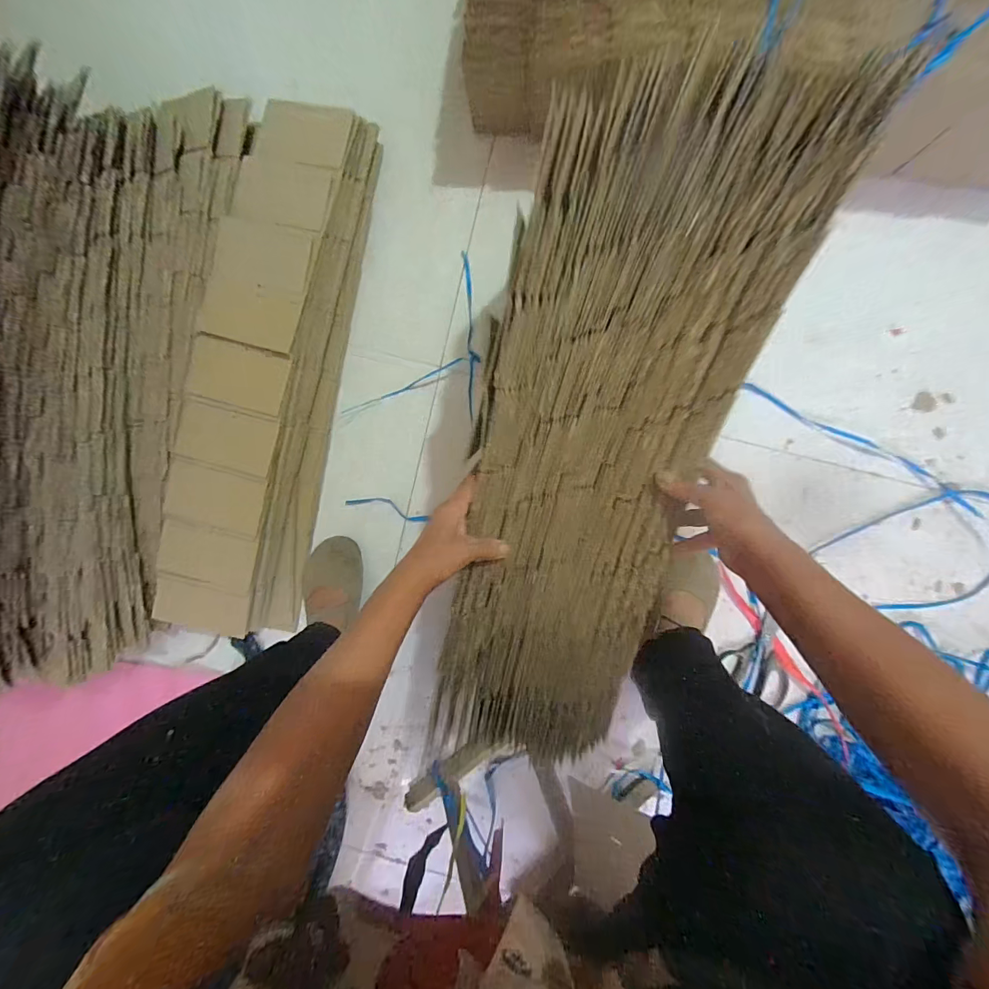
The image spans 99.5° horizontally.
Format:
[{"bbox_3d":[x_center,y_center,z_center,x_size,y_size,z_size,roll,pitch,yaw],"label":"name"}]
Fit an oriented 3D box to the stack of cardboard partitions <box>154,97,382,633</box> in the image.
[{"bbox_3d":[-0.338,-0.142,0.606,0.192,0.108,0.713,13,95,0],"label":"stack of cardboard partitions"}]

